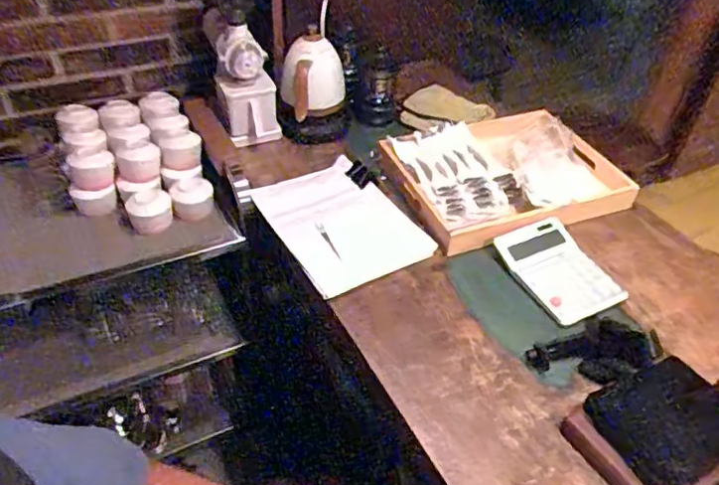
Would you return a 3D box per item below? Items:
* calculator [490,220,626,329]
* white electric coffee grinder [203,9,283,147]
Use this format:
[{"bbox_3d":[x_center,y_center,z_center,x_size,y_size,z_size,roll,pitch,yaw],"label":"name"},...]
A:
[{"bbox_3d":[0.327,0.044,0.966,0.133,0.014,0.192,-25,57,-14],"label":"calculator"},{"bbox_3d":[-0.233,-0.319,1.184,0.114,0.218,0.107,-11,43,-15],"label":"white electric coffee grinder"}]

